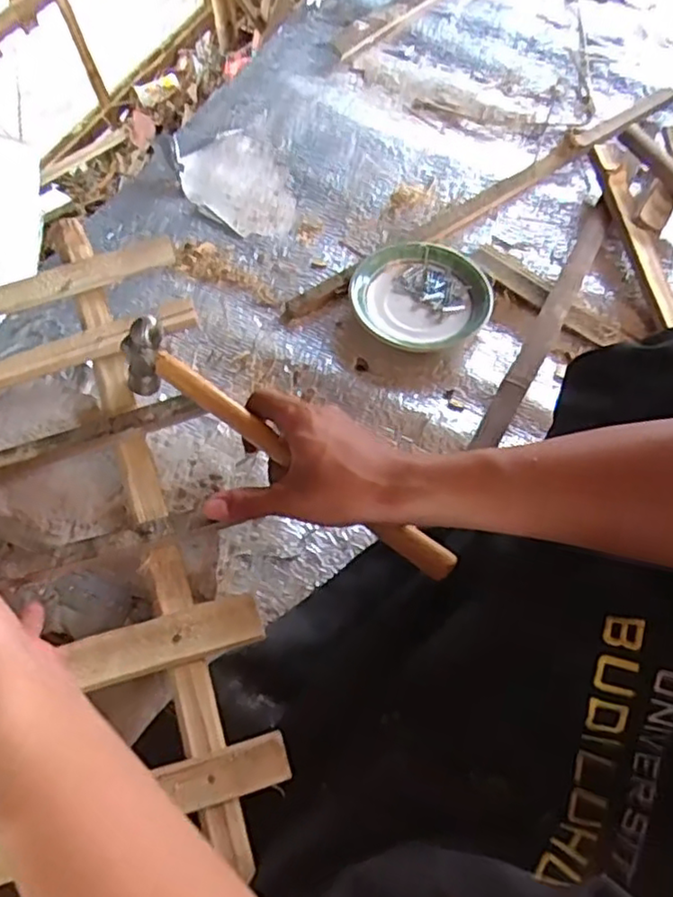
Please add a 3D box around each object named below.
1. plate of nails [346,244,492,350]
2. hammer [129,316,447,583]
[{"bbox_3d":[0.085,-0.151,0.649,0.125,0.031,0.135,-1,63,1],"label":"plate of nails"},{"bbox_3d":[-0.034,0.006,0.462,0.265,0.065,0.025,35,69,4],"label":"hammer"}]

